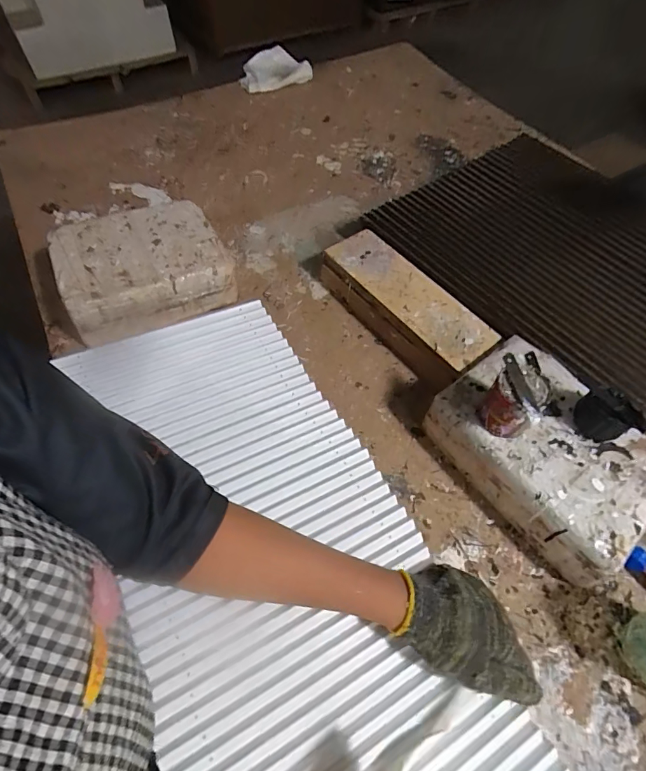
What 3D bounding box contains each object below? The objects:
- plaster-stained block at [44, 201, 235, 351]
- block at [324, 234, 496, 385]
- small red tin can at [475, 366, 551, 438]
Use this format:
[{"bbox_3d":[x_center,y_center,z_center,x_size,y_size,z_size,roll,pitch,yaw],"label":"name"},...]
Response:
[{"bbox_3d":[-0.276,-0.182,0.666,0.238,0.100,0.176,-23,61,-15],"label":"plaster-stained block"},{"bbox_3d":[0.131,-0.134,0.700,0.111,0.089,0.306,-35,64,-20],"label":"block"},{"bbox_3d":[0.228,0.023,0.515,0.060,0.076,0.055,0,58,-1],"label":"small red tin can"}]

